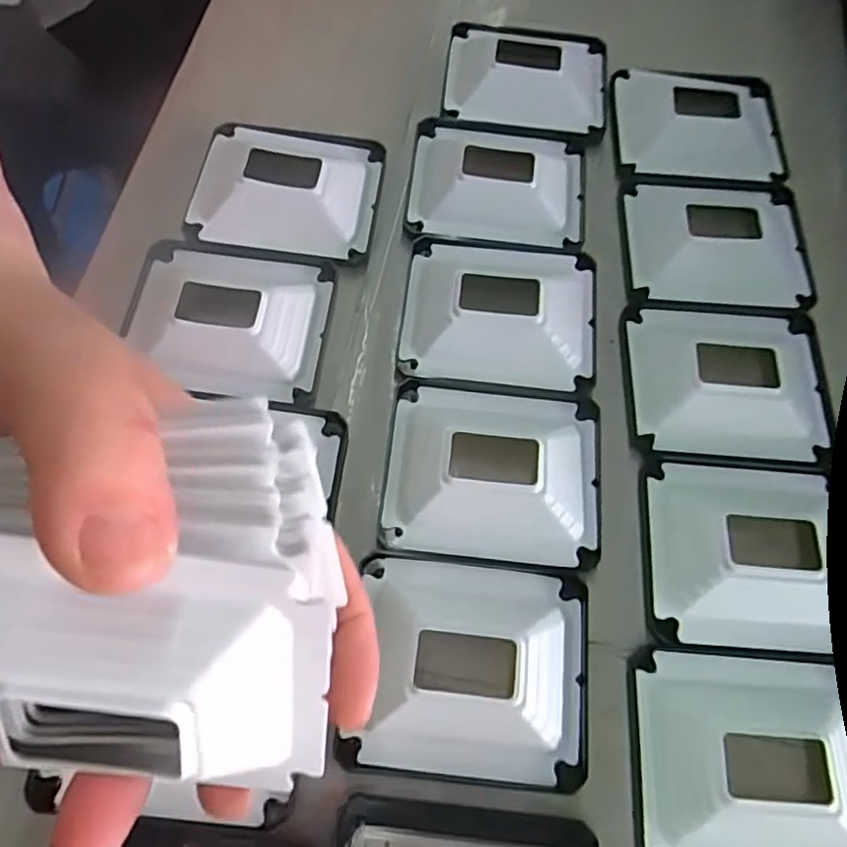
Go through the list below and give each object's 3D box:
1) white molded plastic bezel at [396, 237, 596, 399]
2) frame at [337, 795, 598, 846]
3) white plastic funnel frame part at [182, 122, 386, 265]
[{"bbox_3d":[0.032,-0.048,0.257,0.079,0.015,0.068,6,68,0],"label":"white molded plastic bezel"},{"bbox_3d":[0.011,0.148,0.184,0.079,0.005,0.065,7,68,1],"label":"frame"},{"bbox_3d":[-0.060,-0.105,0.278,0.077,0.014,0.067,8,67,-2],"label":"white plastic funnel frame part"}]

